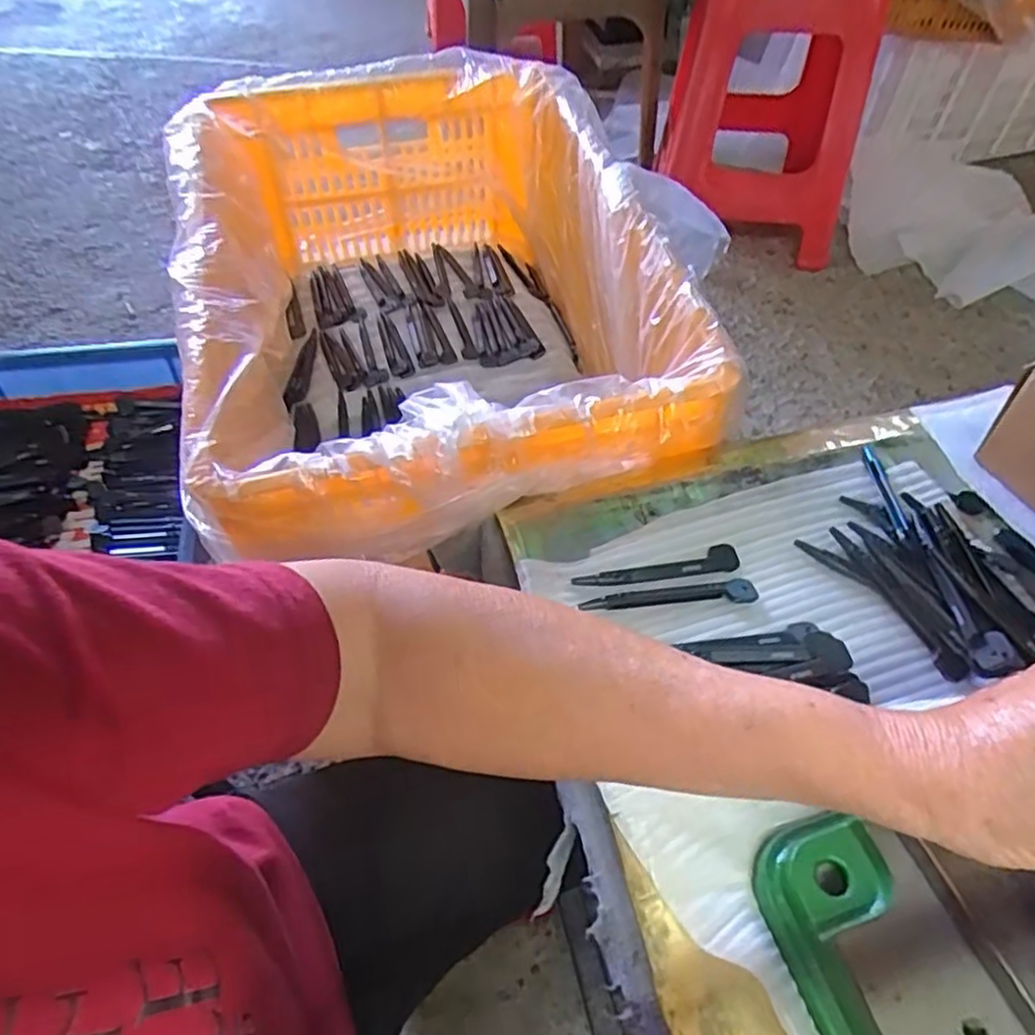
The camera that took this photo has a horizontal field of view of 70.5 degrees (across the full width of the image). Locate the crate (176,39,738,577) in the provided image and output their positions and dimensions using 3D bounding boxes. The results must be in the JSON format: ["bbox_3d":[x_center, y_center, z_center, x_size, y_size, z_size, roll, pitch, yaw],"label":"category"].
[{"bbox_3d":[-0.078,-0.173,0.629,0.343,0.207,0.496,-12,54,-9],"label":"crate"}]

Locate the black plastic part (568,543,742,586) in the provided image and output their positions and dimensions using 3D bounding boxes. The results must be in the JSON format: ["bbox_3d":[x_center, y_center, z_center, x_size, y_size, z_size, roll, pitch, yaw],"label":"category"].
[{"bbox_3d":[0.079,0.028,0.412,0.099,0.007,0.016,-11,54,-9],"label":"black plastic part"}]

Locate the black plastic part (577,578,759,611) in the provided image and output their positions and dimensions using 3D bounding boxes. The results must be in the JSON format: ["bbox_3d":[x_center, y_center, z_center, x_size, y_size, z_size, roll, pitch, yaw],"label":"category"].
[{"bbox_3d":[0.084,0.044,0.403,0.097,0.004,0.014,-7,53,-5],"label":"black plastic part"}]

